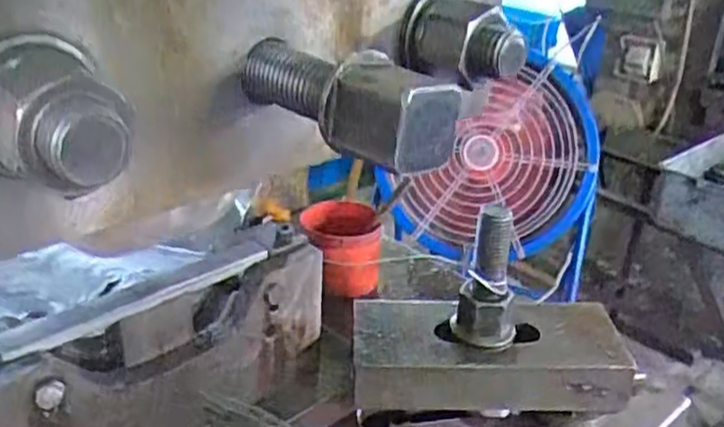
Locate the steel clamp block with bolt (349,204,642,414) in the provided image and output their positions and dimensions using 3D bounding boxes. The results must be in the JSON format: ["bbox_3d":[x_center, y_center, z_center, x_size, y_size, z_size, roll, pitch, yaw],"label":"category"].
[{"bbox_3d":[0.092,0.070,0.514,0.193,0.122,0.077,1,25,-2],"label":"steel clamp block with bolt"}]

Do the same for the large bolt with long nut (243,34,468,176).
[{"bbox_3d":[-0.008,-0.044,0.257,0.031,0.031,0.092,-17,31,-34],"label":"large bolt with long nut"}]

